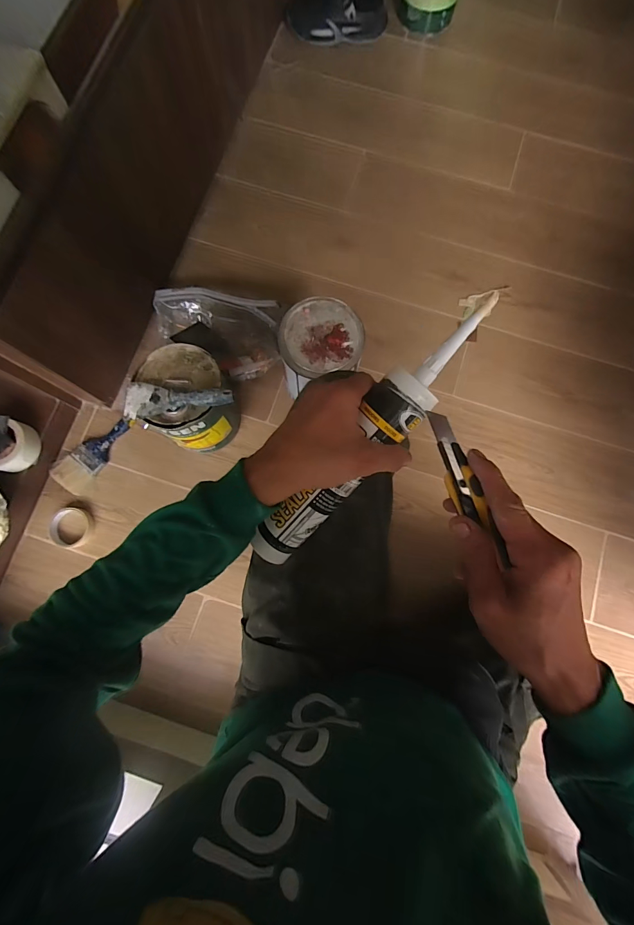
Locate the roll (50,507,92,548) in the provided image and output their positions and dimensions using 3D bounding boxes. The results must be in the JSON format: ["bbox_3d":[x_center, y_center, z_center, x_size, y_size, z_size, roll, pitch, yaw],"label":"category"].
[{"bbox_3d":[-0.540,0.142,0.812,0.074,0.030,0.085,0,80,0],"label":"roll"}]

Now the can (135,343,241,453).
[{"bbox_3d":[-0.250,-0.125,0.750,0.145,0.196,0.169,-8,80,-2],"label":"can"}]

